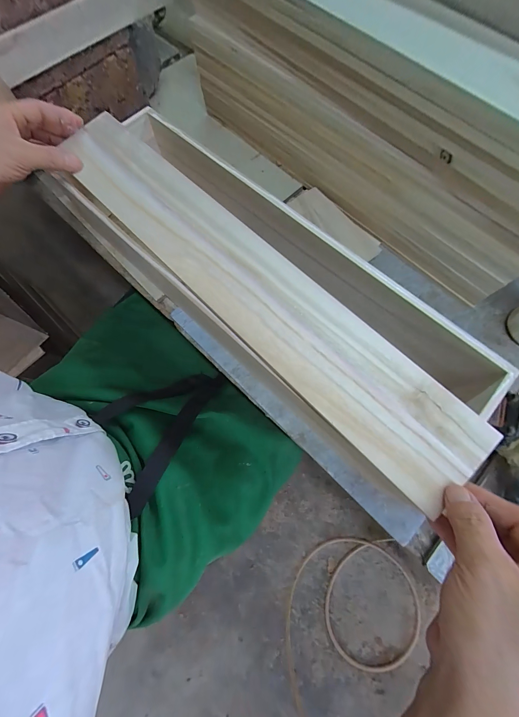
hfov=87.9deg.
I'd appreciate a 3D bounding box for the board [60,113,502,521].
[{"bbox_3d":[-0.025,-0.089,0.272,0.087,0.007,0.524,-43,76,-11],"label":"board"}]

